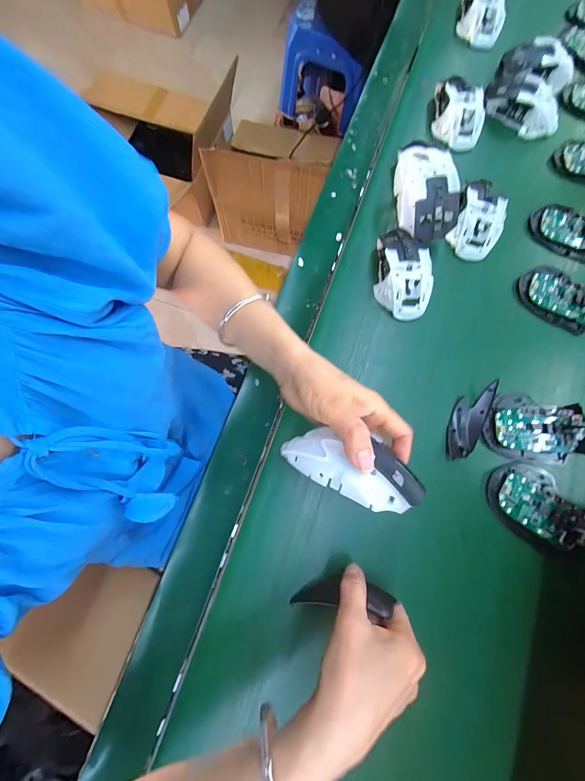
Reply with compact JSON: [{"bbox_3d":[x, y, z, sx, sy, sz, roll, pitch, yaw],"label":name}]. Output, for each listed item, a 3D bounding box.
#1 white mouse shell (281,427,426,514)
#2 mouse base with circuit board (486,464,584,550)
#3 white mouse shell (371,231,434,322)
[{"bbox_3d":[0.045,0.057,0.246,0.108,0.027,0.049,19,77,15],"label":"white mouse shell"},{"bbox_3d":[0.261,0.118,0.330,0.100,0.019,0.069,28,78,5],"label":"mouse base with circuit board"},{"bbox_3d":[0.134,-0.145,0.385,0.063,0.038,0.116,-1,77,-2],"label":"white mouse shell"}]

